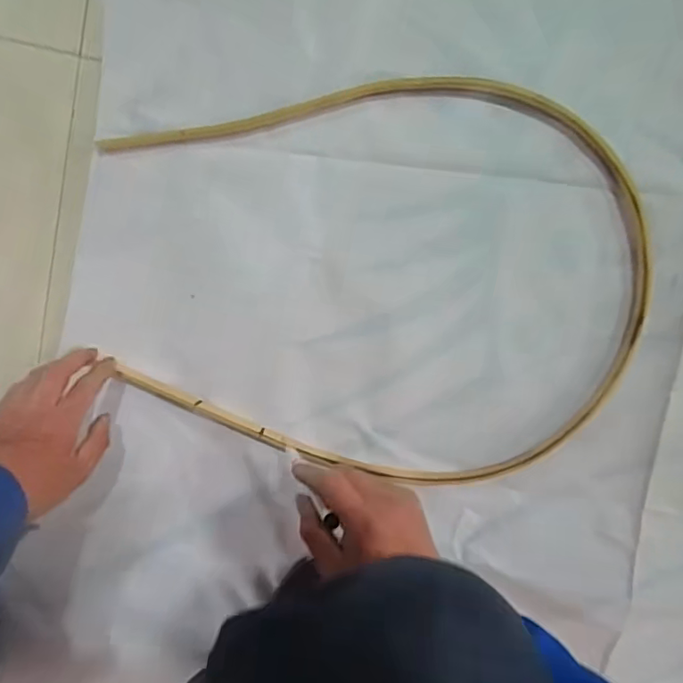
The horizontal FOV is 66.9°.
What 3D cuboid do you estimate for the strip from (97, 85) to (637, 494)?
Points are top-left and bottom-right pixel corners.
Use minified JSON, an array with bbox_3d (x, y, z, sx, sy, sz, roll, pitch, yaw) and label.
[{"bbox_3d":[0.027,-0.045,0.505,0.519,0.054,0.391,-2,98,6],"label":"strip"}]

